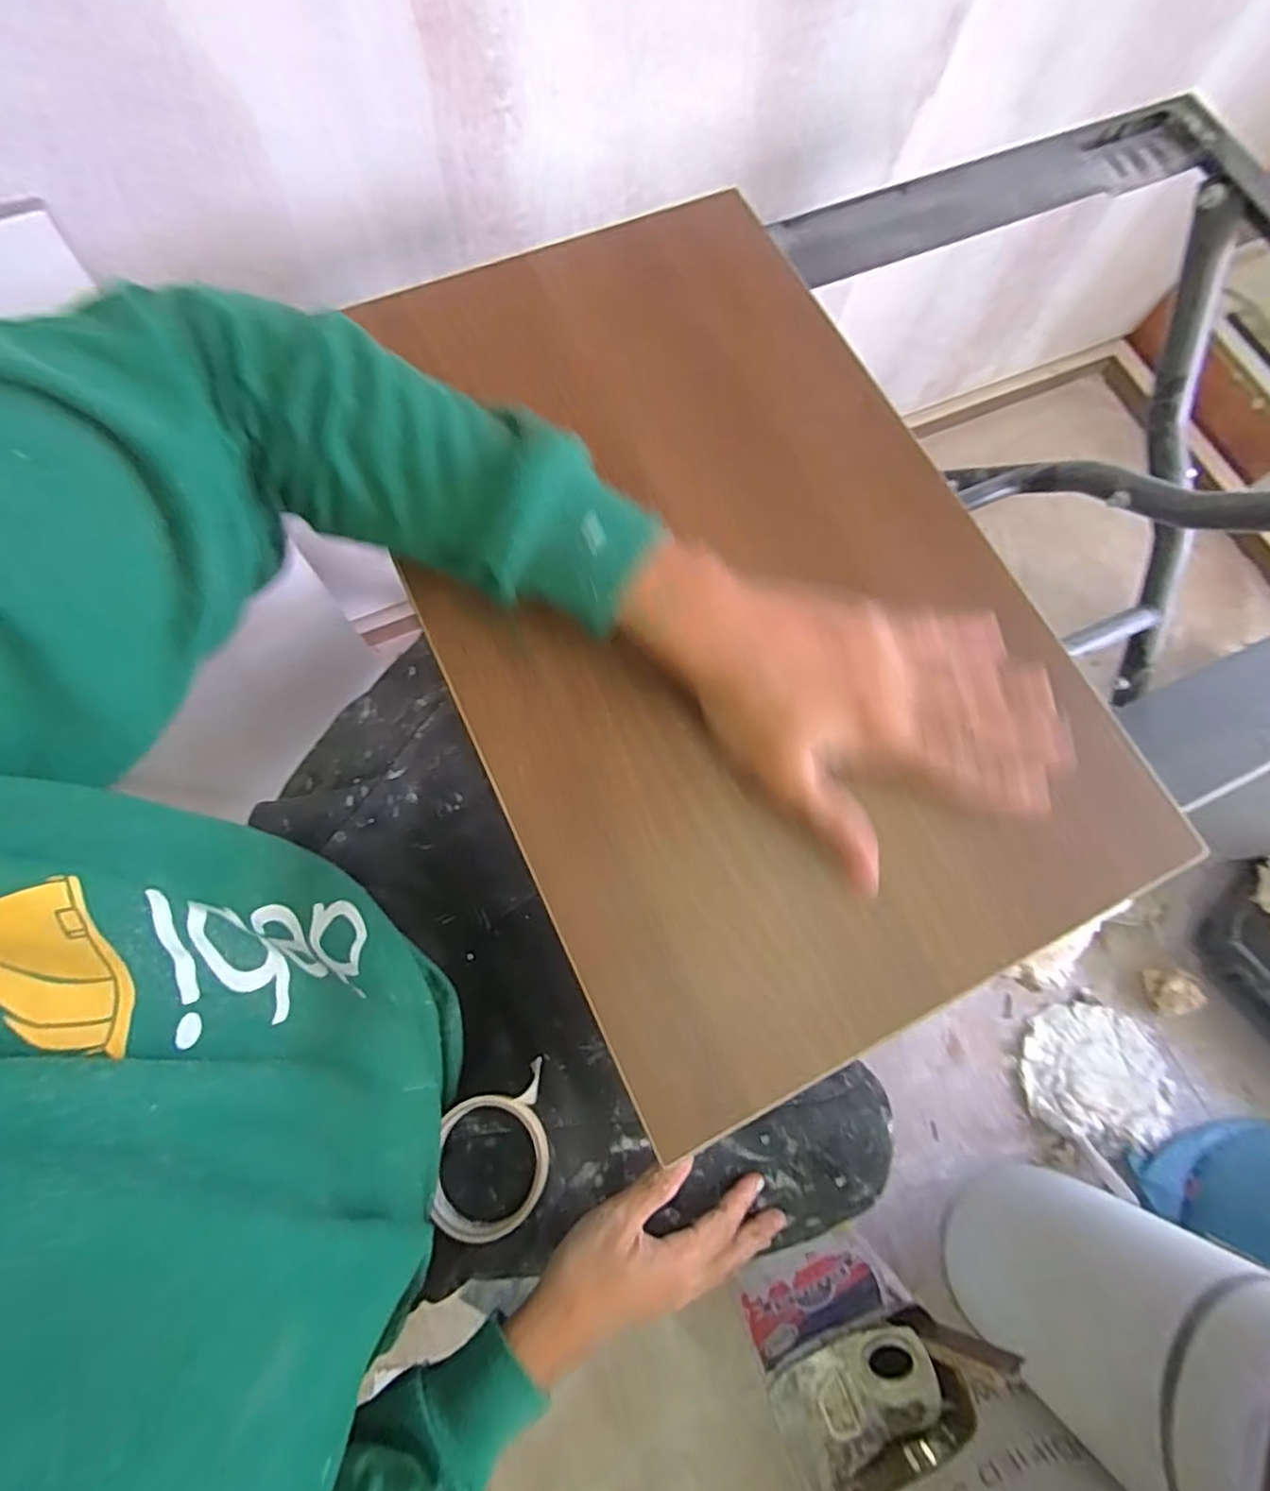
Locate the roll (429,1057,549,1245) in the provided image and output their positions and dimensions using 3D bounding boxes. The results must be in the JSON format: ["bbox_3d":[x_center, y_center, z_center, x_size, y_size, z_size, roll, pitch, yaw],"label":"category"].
[{"bbox_3d":[-0.105,0.294,0.473,0.083,0.033,0.099,-9,74,-5],"label":"roll"}]

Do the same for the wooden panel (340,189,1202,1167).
[{"bbox_3d":[0.039,-0.090,0.349,0.289,0.018,0.474,-24,76,-9],"label":"wooden panel"}]

